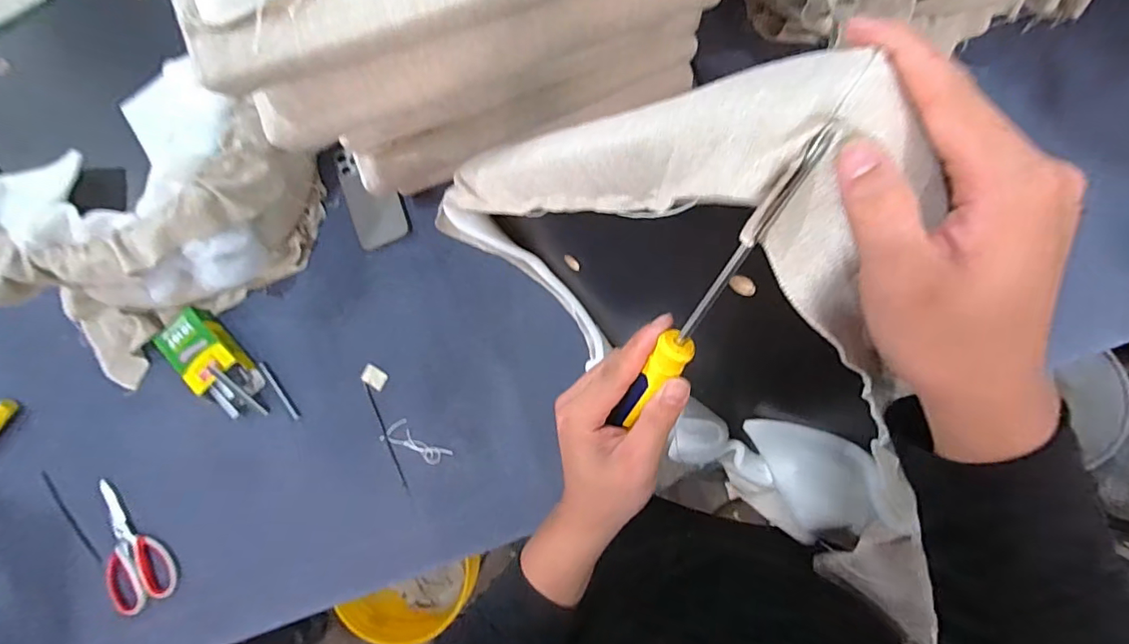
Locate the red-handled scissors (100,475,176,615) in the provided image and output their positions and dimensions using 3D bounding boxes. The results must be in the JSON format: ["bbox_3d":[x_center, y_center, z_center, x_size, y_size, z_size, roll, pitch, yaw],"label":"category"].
[{"bbox_3d":[-0.645,0.325,0.759,0.090,0.022,0.196,-30,83,1],"label":"red-handled scissors"}]

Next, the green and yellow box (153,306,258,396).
[{"bbox_3d":[-0.537,0.045,0.767,0.087,0.033,0.127,-44,83,0],"label":"green and yellow box"}]

